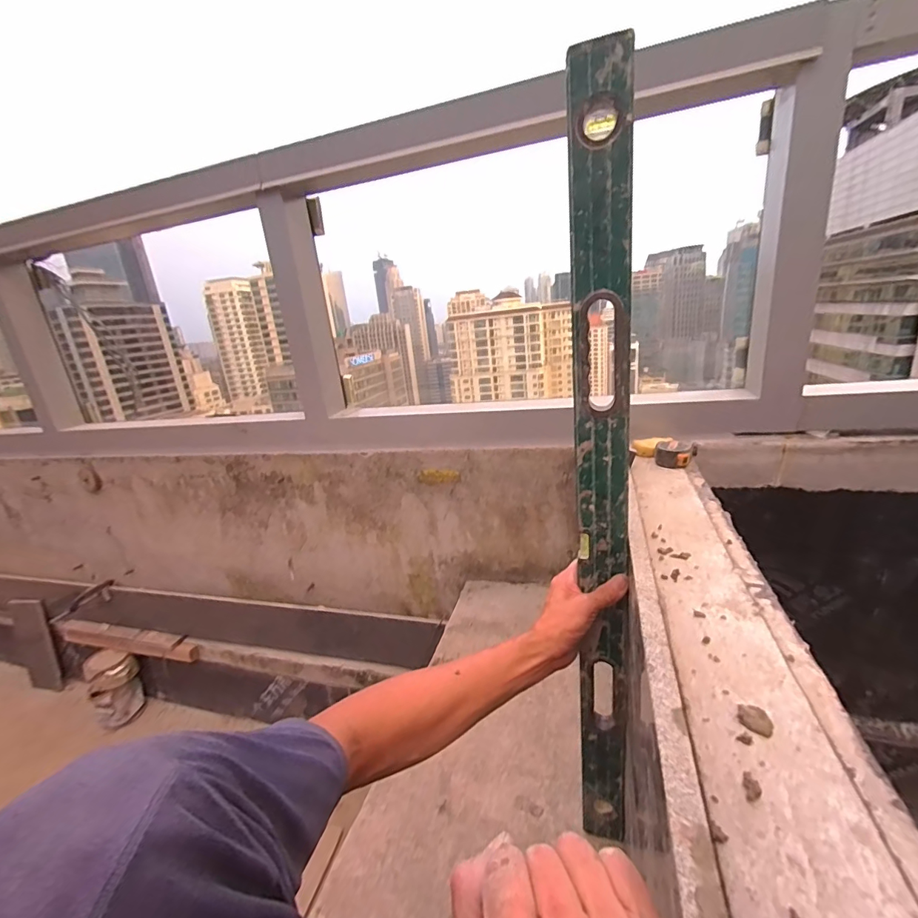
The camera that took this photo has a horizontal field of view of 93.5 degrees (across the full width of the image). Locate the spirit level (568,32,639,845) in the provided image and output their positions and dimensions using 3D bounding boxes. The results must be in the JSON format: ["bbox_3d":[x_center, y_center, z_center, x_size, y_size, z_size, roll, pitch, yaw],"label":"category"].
[{"bbox_3d":[0.173,0.091,0.517,0.059,0.944,0.033,0,18,17],"label":"spirit level"}]

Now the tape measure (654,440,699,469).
[{"bbox_3d":[0.466,-0.010,0.930,0.081,0.045,0.067,6,22,33],"label":"tape measure"}]

